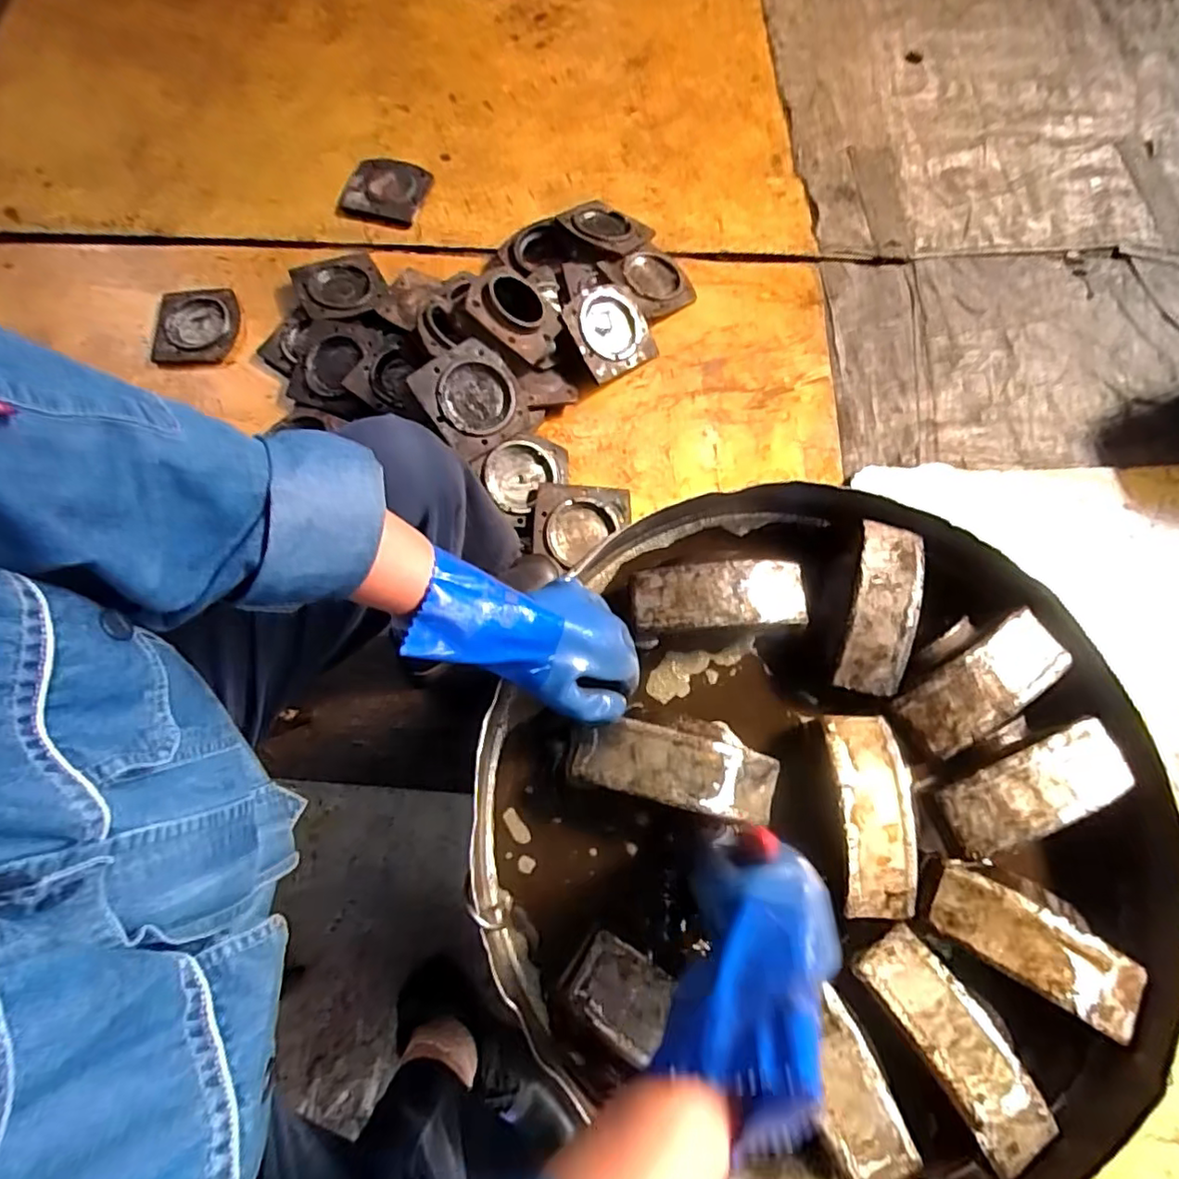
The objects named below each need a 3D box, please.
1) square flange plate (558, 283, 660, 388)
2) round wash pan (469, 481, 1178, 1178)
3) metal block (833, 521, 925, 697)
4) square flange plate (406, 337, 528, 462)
[{"bbox_3d":[0.041,-0.503,1.207,0.175,0.026,0.174,-33,95,-21],"label":"square flange plate"},{"bbox_3d":[0.200,0.185,0.537,0.545,0.097,0.528,0,72,1],"label":"round wash pan"},{"bbox_3d":[0.272,0.014,0.575,0.061,0.038,0.162,13,73,5],"label":"metal block"},{"bbox_3d":[-0.197,-0.322,1.043,0.162,0.016,0.175,-35,94,-11],"label":"square flange plate"}]

